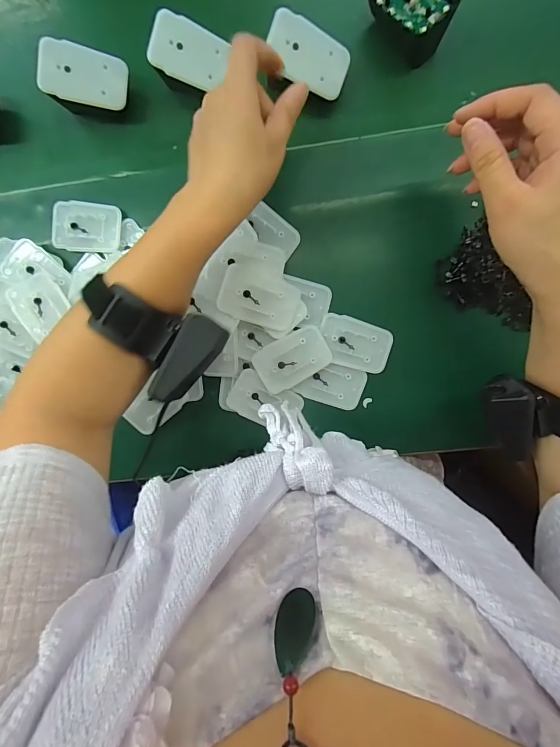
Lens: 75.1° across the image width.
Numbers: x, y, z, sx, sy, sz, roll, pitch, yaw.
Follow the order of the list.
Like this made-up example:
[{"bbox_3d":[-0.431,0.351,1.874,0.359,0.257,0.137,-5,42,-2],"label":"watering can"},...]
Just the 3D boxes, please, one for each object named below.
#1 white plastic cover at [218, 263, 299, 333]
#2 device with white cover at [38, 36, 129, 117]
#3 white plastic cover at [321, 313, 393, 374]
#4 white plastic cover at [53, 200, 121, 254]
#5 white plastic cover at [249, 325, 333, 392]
[{"bbox_3d":[-0.018,-0.067,0.327,0.071,0.004,0.045,15,102,-14],"label":"white plastic cover"},{"bbox_3d":[-0.171,-0.258,0.323,0.069,0.037,0.047,3,103,-18],"label":"device with white cover"},{"bbox_3d":[0.072,-0.028,0.349,0.067,0.006,0.045,16,97,1],"label":"white plastic cover"},{"bbox_3d":[-0.185,-0.139,0.348,0.067,0.007,0.045,10,97,2],"label":"white plastic cover"},{"bbox_3d":[0.013,-0.014,0.347,0.070,0.004,0.044,-29,101,3],"label":"white plastic cover"}]

